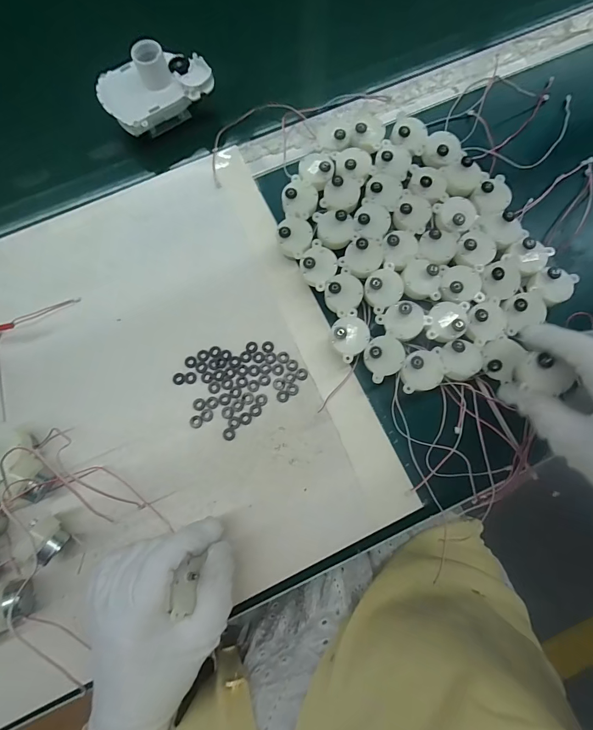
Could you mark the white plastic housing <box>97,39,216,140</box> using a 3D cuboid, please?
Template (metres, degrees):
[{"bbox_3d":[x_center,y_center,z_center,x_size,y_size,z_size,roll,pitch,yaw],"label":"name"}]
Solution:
[{"bbox_3d":[-0.138,-0.272,0.328,0.100,0.054,0.071,-31,80,-5],"label":"white plastic housing"}]

